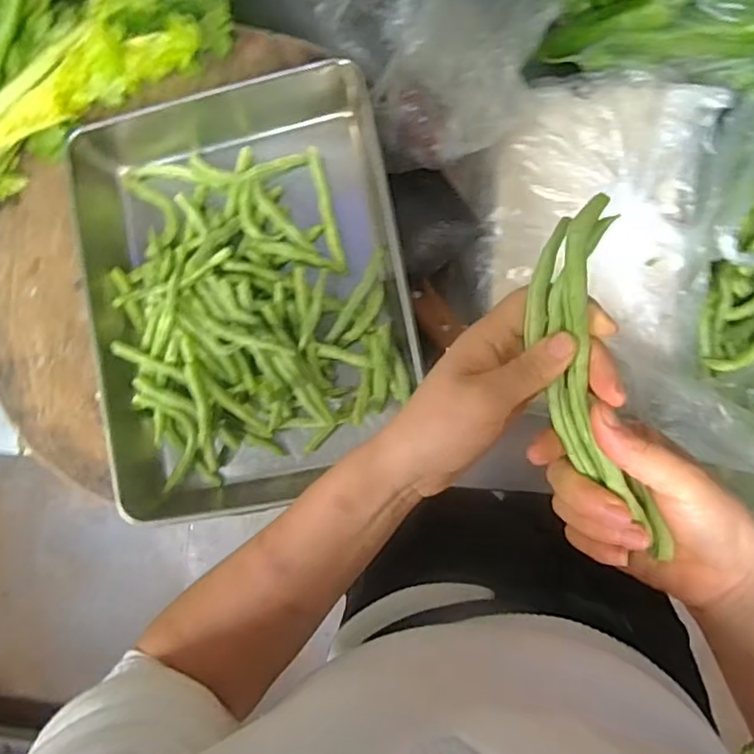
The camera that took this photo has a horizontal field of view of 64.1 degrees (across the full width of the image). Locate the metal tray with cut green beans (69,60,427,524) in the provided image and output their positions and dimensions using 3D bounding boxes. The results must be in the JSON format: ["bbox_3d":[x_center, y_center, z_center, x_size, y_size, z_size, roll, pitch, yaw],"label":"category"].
[{"bbox_3d":[-0.122,-0.080,0.539,0.288,0.051,0.393,-9,87,6],"label":"metal tray with cut green beans"}]

